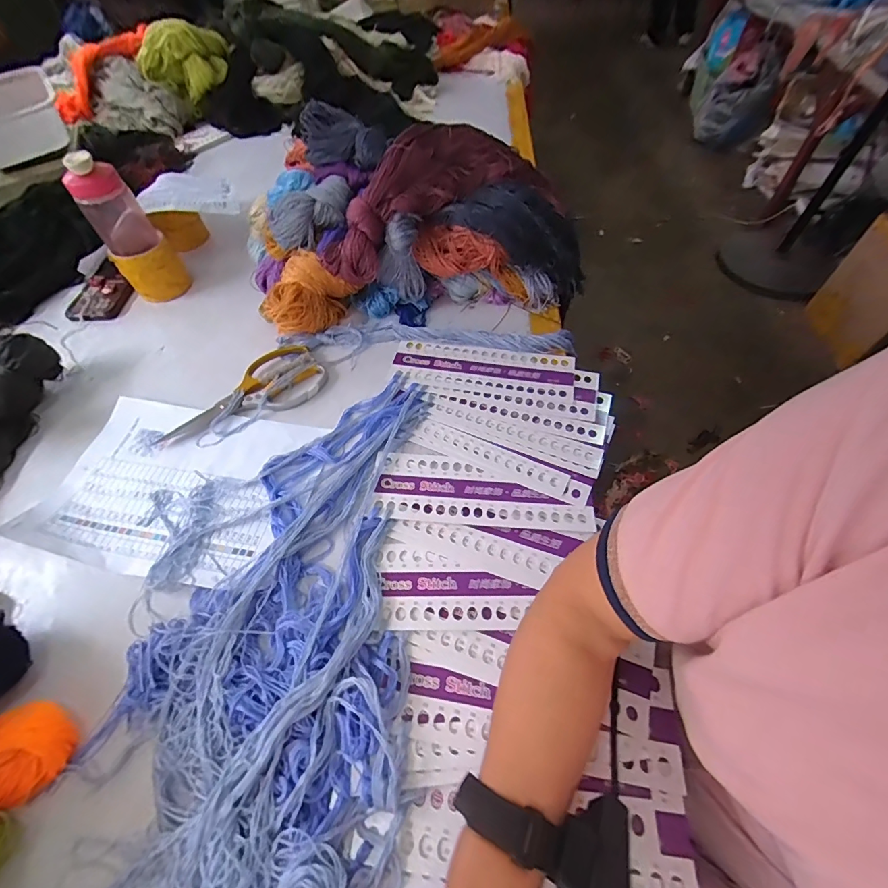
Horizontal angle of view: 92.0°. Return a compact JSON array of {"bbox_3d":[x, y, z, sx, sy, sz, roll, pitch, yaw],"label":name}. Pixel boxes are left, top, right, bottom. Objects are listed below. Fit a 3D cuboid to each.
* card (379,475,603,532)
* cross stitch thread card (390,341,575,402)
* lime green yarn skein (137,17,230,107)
[{"bbox_3d":[0.040,0.063,0.463,0.229,0.004,0.052,3,52,5],"label":"card"},{"bbox_3d":[0.051,-0.101,0.575,0.238,0.005,0.078,8,55,8],"label":"cross stitch thread card"},{"bbox_3d":[-0.635,-0.948,1.053,0.208,0.122,0.124,-22,59,-13],"label":"lime green yarn skein"}]

